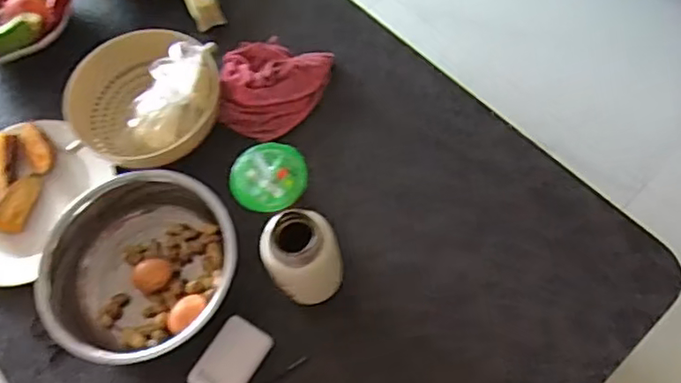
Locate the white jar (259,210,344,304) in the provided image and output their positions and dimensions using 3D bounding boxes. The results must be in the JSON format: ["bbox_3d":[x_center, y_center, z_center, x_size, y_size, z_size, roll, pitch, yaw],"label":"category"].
[{"bbox_3d":[-0.044,0.080,0.704,0.089,0.140,0.075,-16,66,-4],"label":"white jar"}]

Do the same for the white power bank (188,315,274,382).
[{"bbox_3d":[-0.134,0.207,0.735,0.063,0.016,0.099,31,71,16],"label":"white power bank"}]

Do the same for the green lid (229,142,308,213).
[{"bbox_3d":[-0.090,-0.021,0.749,0.093,0.013,0.092,-1,66,3],"label":"green lid"}]

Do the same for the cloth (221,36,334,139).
[{"bbox_3d":[-0.108,-0.156,0.887,0.147,0.045,0.173,24,69,14],"label":"cloth"}]

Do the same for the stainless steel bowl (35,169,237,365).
[{"bbox_3d":[-0.246,0.098,0.753,0.224,0.094,0.230,-1,66,3],"label":"stainless steel bowl"}]

